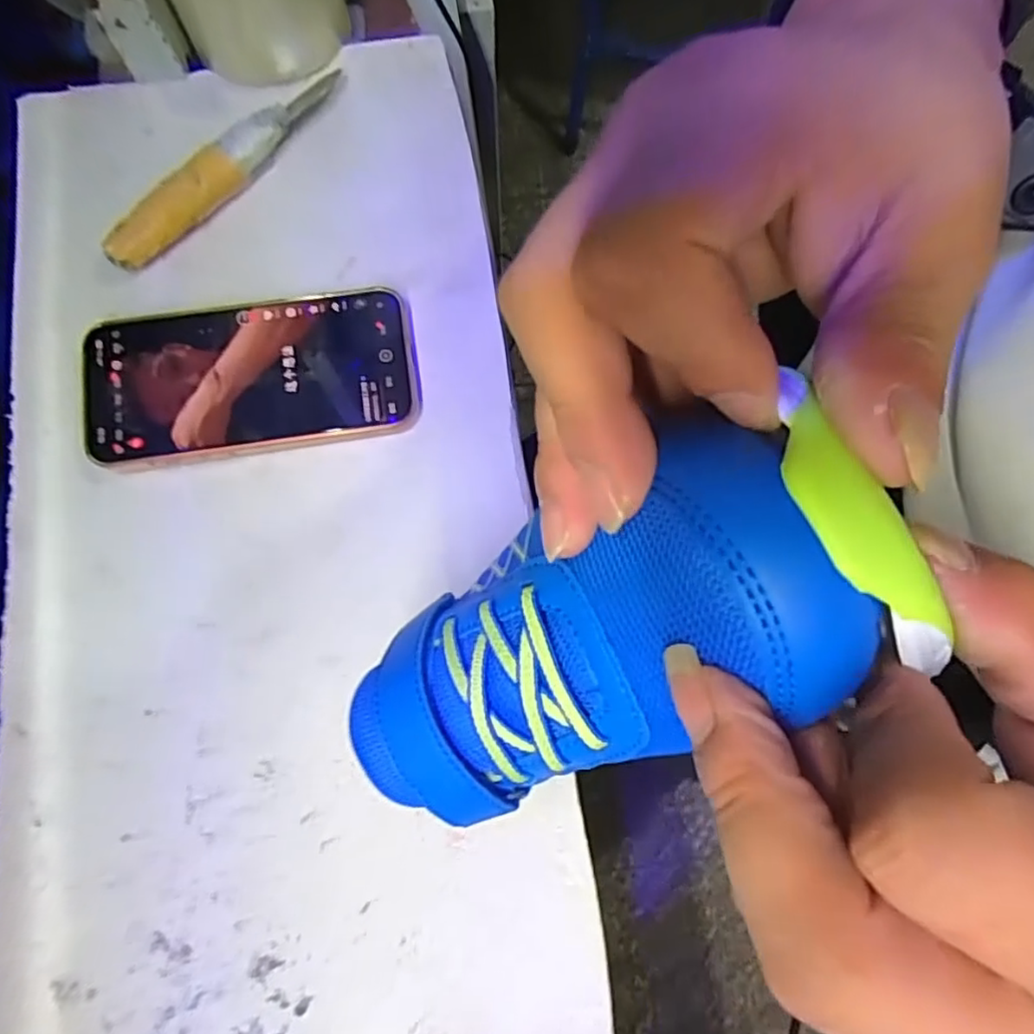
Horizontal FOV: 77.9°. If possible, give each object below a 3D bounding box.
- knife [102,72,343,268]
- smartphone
[{"bbox_3d":[-0.158,-0.194,0.349,0.024,0.021,0.160,36,81,8],"label":"knife"},{"bbox_3d":[-0.135,-0.072,0.331,0.162,0.017,0.083,-9,78,-1],"label":"smartphone"}]

